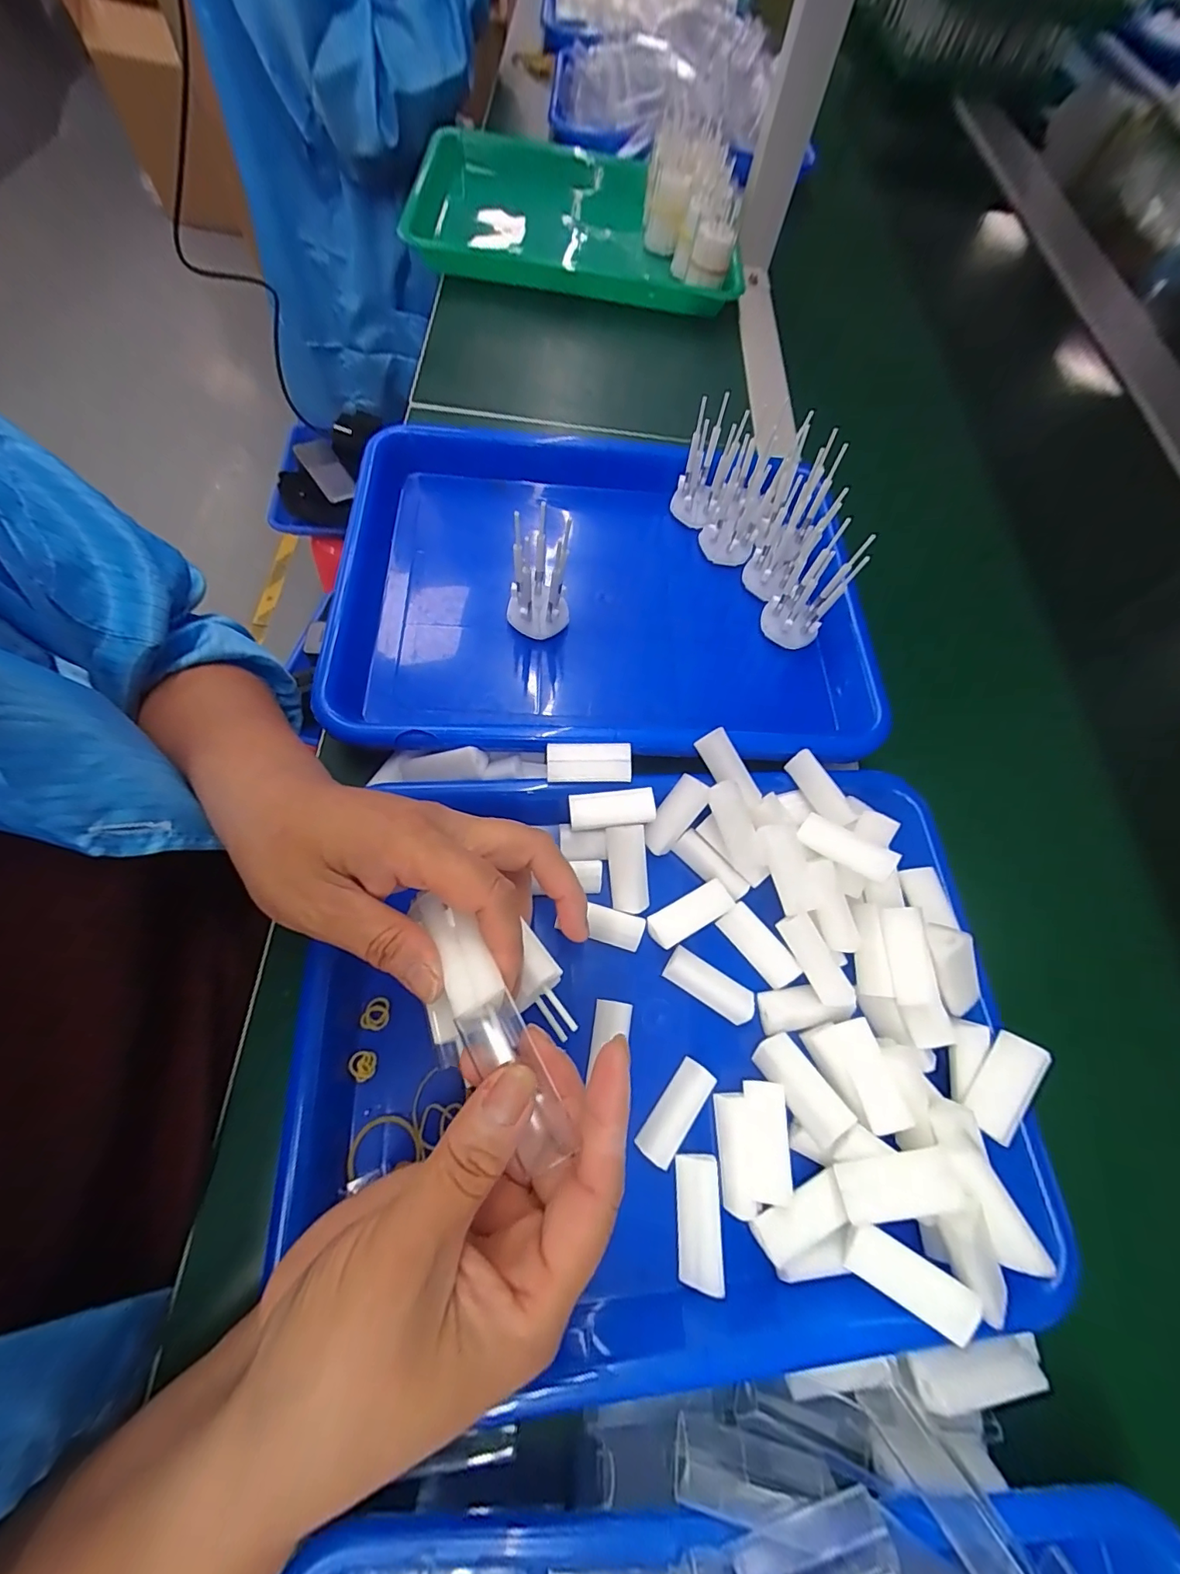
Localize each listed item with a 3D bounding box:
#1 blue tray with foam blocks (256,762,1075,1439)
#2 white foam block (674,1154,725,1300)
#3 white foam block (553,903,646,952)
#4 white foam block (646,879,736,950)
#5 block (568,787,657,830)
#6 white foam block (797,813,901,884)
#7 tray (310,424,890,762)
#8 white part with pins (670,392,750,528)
[{"bbox_3d":[0.027,0.110,0.240,0.338,0.048,0.256,2,67,-5],"label":"blue tray with foam blocks"},{"bbox_3d":[0.048,0.190,0.221,0.018,0.013,0.045,6,67,-3],"label":"white foam block"},{"bbox_3d":[0.006,0.073,0.269,0.044,0.013,0.017,16,66,1],"label":"white foam block"},{"bbox_3d":[0.053,0.069,0.271,0.047,0.012,0.019,-26,72,-16],"label":"white foam block"},{"bbox_3d":[0.012,0.012,0.273,0.045,0.008,0.020,-9,92,3],"label":"block"},{"bbox_3d":[0.128,0.030,0.252,0.045,0.007,0.016,30,69,26],"label":"white foam block"},{"bbox_3d":[0.015,-0.134,0.336,0.354,0.052,0.254,3,67,-5],"label":"tray"},{"bbox_3d":[0.083,-0.225,0.356,0.035,0.073,0.039,14,68,-1],"label":"white part with pins"}]

